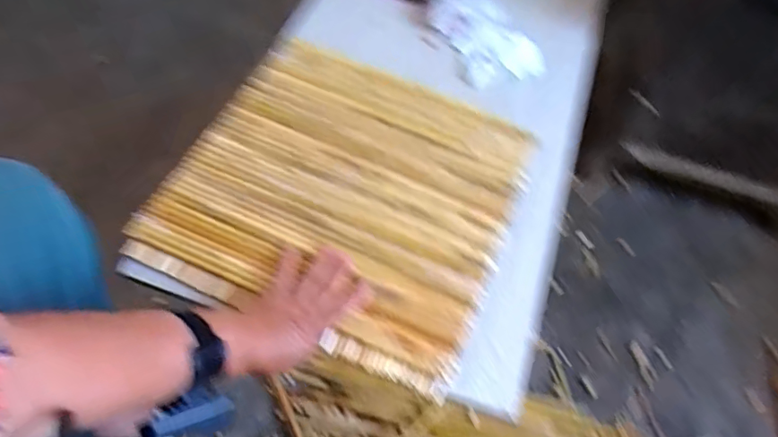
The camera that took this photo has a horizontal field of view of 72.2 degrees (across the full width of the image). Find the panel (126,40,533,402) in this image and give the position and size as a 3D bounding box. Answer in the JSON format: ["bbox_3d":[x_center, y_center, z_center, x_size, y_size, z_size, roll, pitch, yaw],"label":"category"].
[{"bbox_3d":[-0.045,-0.040,0.657,0.379,0.040,0.376,23,58,11],"label":"panel"}]

